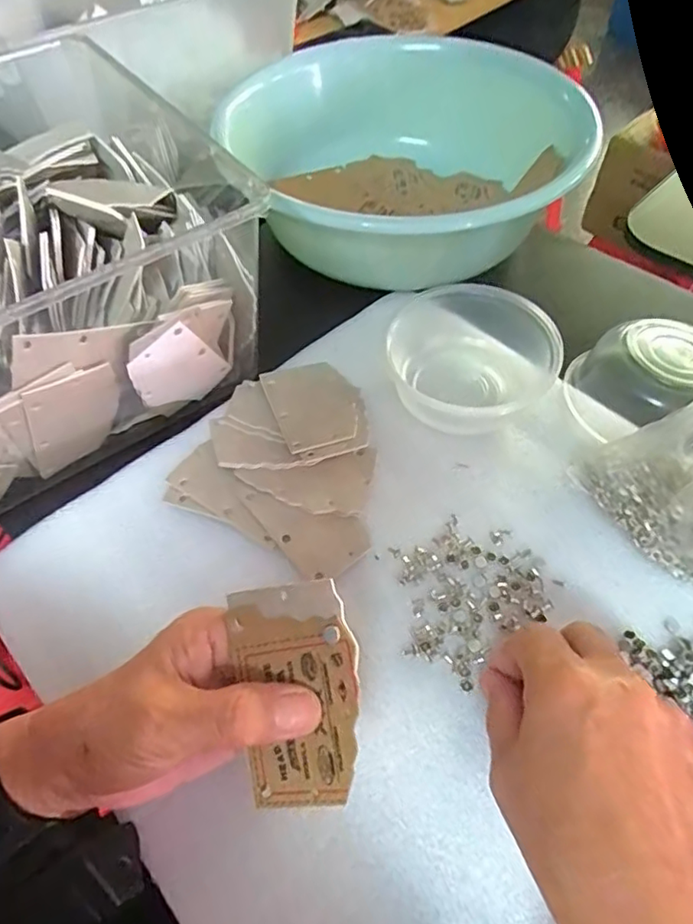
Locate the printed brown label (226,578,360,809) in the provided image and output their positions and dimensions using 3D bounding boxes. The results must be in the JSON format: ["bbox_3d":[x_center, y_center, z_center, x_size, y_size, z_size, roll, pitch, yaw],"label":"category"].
[{"bbox_3d":[-0.020,0.093,0.236,0.053,0.004,0.084,-16,77,21],"label":"printed brown label"}]

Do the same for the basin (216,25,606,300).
[{"bbox_3d":[0.049,-0.254,0.495,0.254,0.099,0.276,-16,58,-8],"label":"basin"}]

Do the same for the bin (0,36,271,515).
[{"bbox_3d":[-0.240,-0.131,0.386,0.320,0.126,0.286,-33,62,-18],"label":"bin"}]

